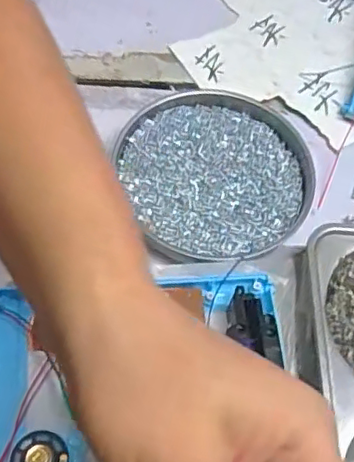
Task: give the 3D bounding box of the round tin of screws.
[{"bbox_3d":[0.025,-0.042,0.419,0.135,0.016,0.130,2,61,-4],"label":"round tin of screws"}]

